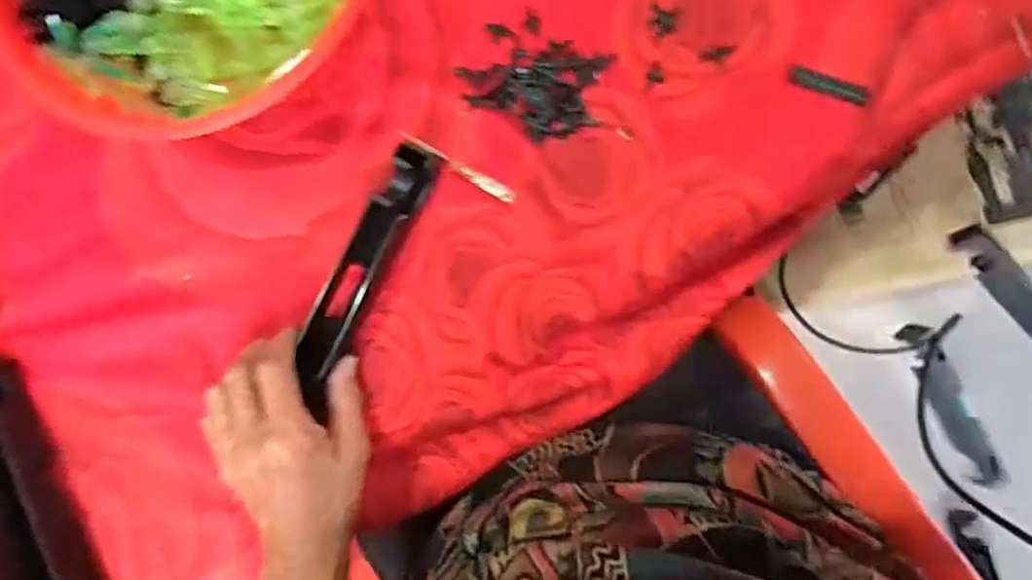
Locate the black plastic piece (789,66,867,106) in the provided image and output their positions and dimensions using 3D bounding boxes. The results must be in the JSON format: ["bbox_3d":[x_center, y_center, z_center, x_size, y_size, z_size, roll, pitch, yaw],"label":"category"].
[{"bbox_3d":[0.180,-0.118,0.365,0.044,0.004,0.012,23,88,9],"label":"black plastic piece"}]

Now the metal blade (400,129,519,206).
[{"bbox_3d":[-0.036,-0.076,0.389,0.081,0.007,0.009,32,90,9],"label":"metal blade"}]

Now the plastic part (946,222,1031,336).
[{"bbox_3d":[0.488,0.008,0.613,0.193,0.018,0.033,44,92,-5],"label":"plastic part"}]

